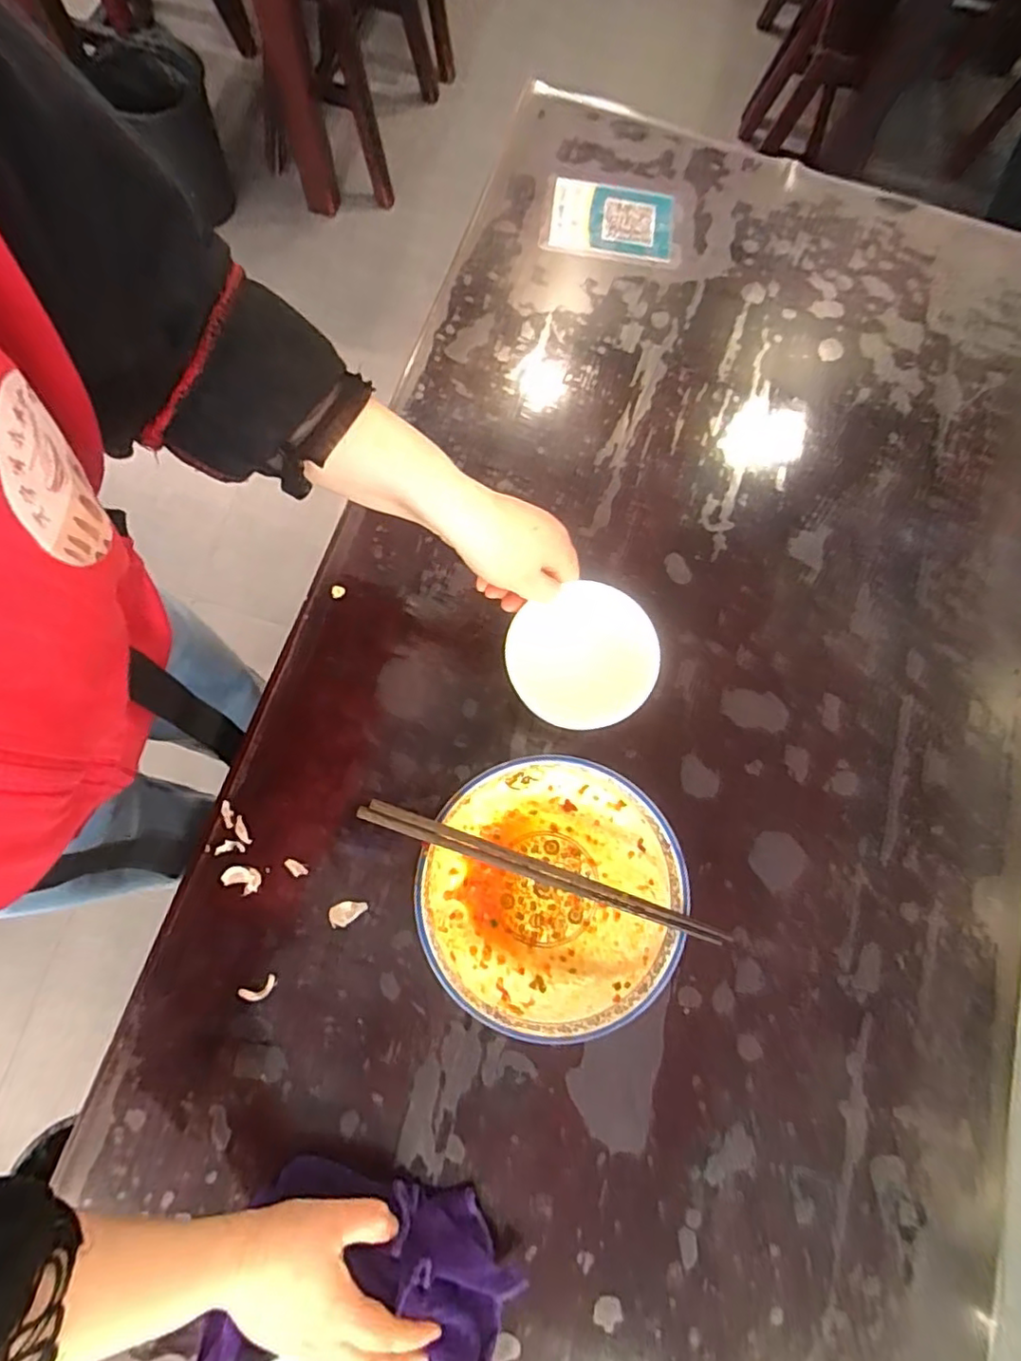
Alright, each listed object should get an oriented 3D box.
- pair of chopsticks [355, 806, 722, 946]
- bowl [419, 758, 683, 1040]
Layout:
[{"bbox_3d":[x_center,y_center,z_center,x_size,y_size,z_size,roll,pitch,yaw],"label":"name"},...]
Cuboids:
[{"bbox_3d":[0.018,0.141,0.435,0.272,0.011,0.009,20,76,2],"label":"pair of chopsticks"},{"bbox_3d":[0.031,0.161,0.467,0.189,0.068,0.187,0,77,-2],"label":"bowl"}]

